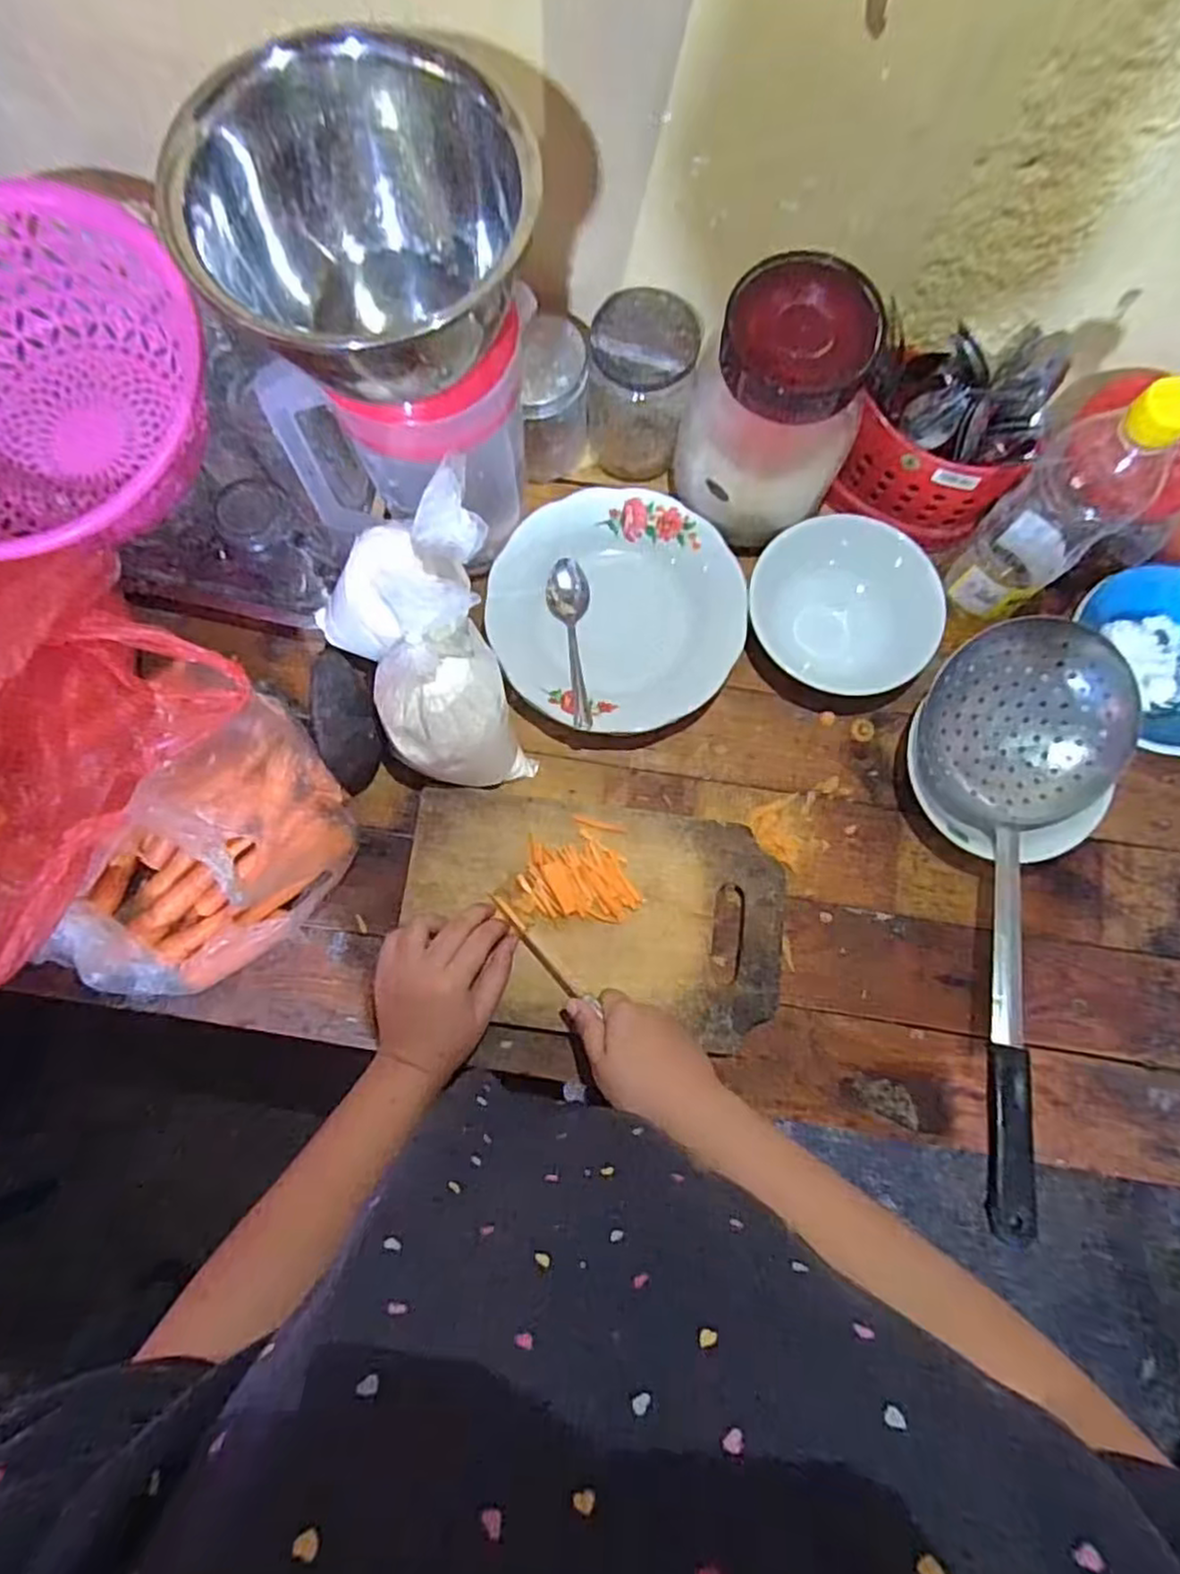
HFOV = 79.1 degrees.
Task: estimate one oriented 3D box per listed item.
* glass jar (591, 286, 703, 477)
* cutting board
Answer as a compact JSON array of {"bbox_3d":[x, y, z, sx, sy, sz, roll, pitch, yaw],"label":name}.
[{"bbox_3d":[0.041,-0.331,0.593,0.079,0.121,0.083,0,80,0],"label":"glass jar"},{"bbox_3d":[0.003,0.101,0.566,0.297,0.014,0.173,7,80,1],"label":"cutting board"}]

